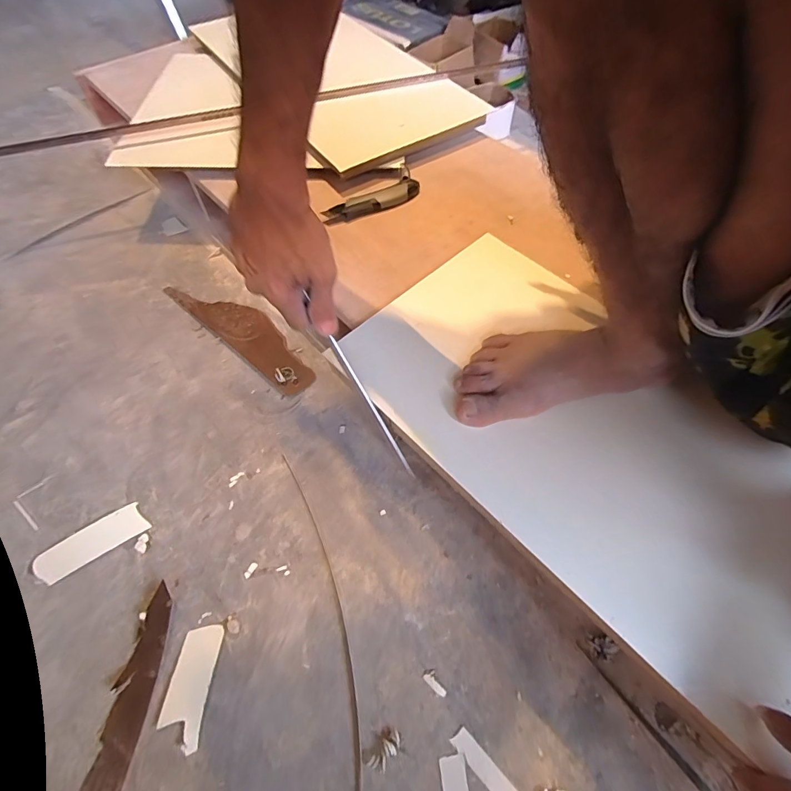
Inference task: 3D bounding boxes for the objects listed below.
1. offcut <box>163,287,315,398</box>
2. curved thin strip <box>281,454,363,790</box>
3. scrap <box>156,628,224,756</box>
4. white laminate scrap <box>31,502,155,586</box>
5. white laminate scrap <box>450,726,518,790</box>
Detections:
[{"bbox_3d":[-0.254,-0.112,0.692,0.318,0.015,0.079,36,65,19],"label":"offcut"},{"bbox_3d":[-0.078,0.257,0.480,0.039,0.009,0.417,-13,60,-9],"label":"curved thin strip"},{"bbox_3d":[-0.217,0.304,0.443,0.043,0.008,0.107,3,59,1],"label":"scrap"},{"bbox_3d":[-0.375,0.181,0.517,0.124,0.005,0.044,-31,64,-18],"label":"white laminate scrap"},{"bbox_3d":[0.091,0.370,0.413,0.019,0.007,0.082,-37,71,-28],"label":"white laminate scrap"}]

